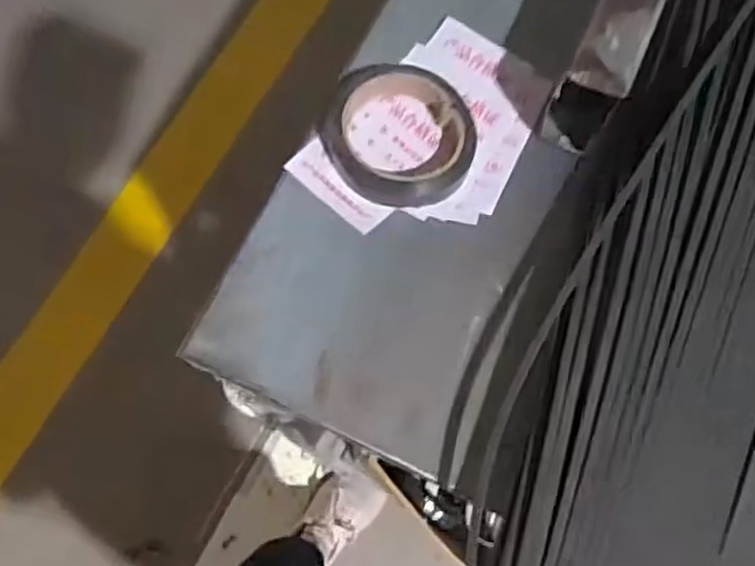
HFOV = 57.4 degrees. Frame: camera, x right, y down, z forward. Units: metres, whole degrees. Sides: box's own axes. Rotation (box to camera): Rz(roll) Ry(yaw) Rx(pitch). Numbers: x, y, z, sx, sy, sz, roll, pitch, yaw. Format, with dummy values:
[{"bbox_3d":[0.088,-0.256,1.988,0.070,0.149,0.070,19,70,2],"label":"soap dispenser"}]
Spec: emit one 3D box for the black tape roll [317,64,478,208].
[{"bbox_3d":[0.016,-0.101,0.465,0.099,0.031,0.092,0,72,-1],"label":"black tape roll"}]

